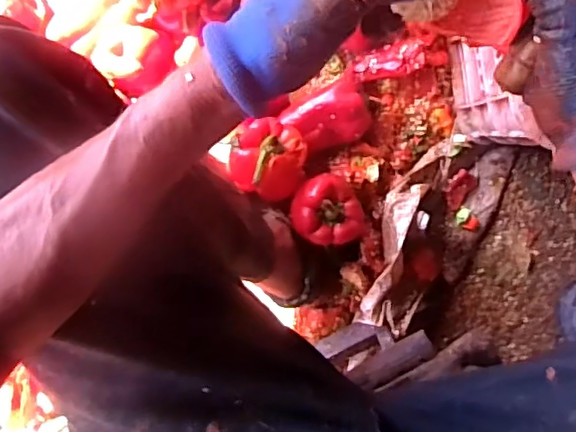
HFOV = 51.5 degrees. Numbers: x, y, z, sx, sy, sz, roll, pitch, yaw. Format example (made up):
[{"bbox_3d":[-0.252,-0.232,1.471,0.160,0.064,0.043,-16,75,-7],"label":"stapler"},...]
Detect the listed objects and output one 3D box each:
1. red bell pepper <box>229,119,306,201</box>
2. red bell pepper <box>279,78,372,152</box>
[{"bbox_3d":[-0.026,-0.067,0.694,0.086,0.077,0.093,1,94,7],"label":"red bell pepper"},{"bbox_3d":[0.049,-0.122,0.755,0.106,0.070,0.068,-16,92,8],"label":"red bell pepper"}]

